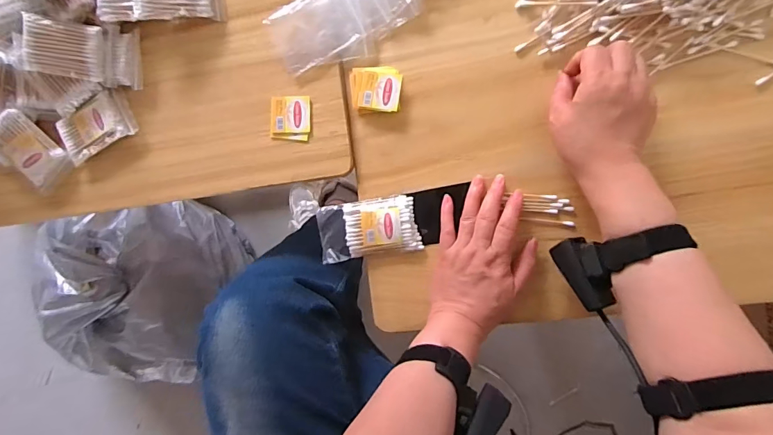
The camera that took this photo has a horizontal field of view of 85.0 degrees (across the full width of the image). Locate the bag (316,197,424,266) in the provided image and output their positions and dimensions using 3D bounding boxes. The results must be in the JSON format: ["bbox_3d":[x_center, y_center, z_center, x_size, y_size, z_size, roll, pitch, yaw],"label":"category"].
[{"bbox_3d":[-0.021,0.012,0.469,0.110,0.017,0.062,-10,92,7],"label":"bag"}]

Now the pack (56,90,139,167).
[{"bbox_3d":[-0.340,-0.107,0.492,0.090,0.012,0.056,-24,90,8],"label":"pack"}]

